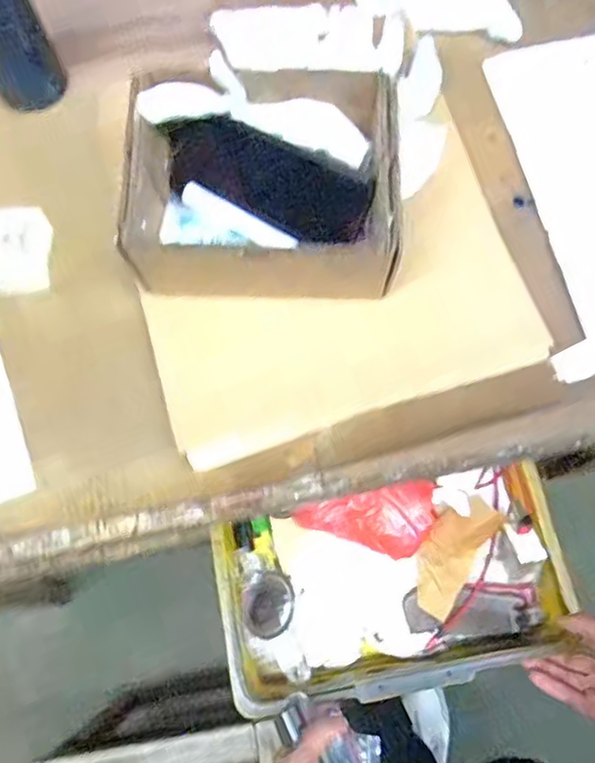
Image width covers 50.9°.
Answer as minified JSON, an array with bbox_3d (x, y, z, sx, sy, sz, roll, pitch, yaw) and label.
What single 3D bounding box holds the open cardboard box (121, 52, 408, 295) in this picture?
[{"bbox_3d":[-0.027,-0.159,0.494,0.200,0.082,0.160,-2,74,1],"label":"open cardboard box"}]

